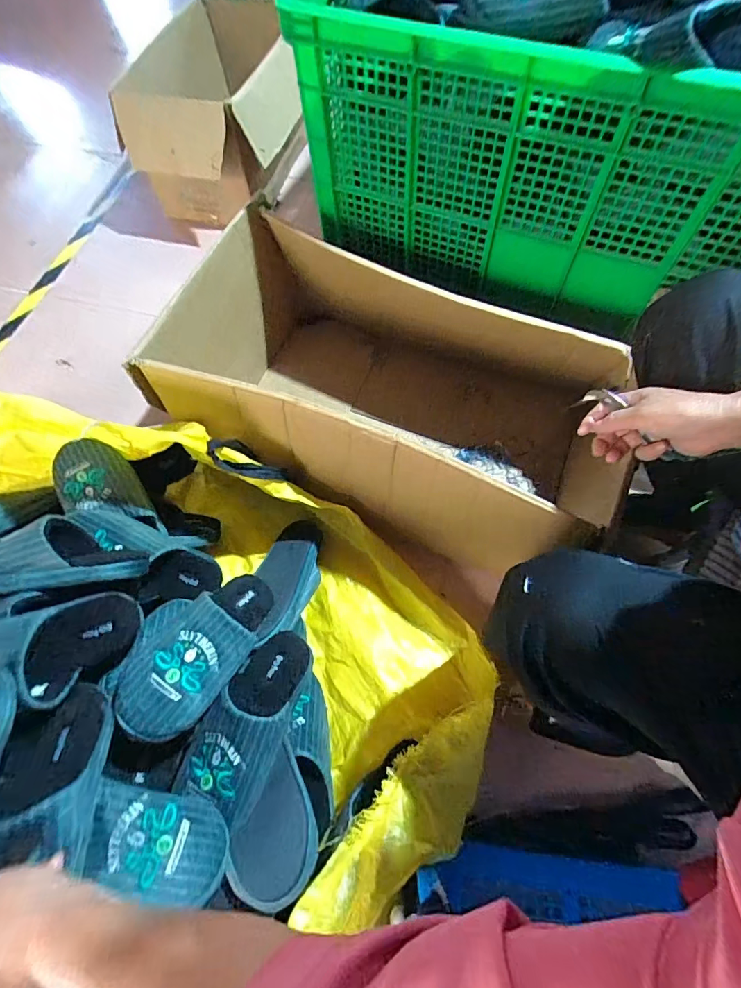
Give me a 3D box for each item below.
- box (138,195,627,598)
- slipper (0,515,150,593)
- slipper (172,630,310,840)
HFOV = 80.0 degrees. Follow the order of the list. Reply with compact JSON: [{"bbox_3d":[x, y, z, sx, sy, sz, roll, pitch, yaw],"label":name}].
[{"bbox_3d":[0.063,-0.154,0.809,0.767,0.329,0.428,19,68,10],"label":"box"},{"bbox_3d":[-0.428,0.078,0.585,0.241,0.074,0.105,0,65,-12],"label":"slipper"},{"bbox_3d":[-0.152,0.280,0.572,0.104,0.073,0.235,17,46,10],"label":"slipper"}]

